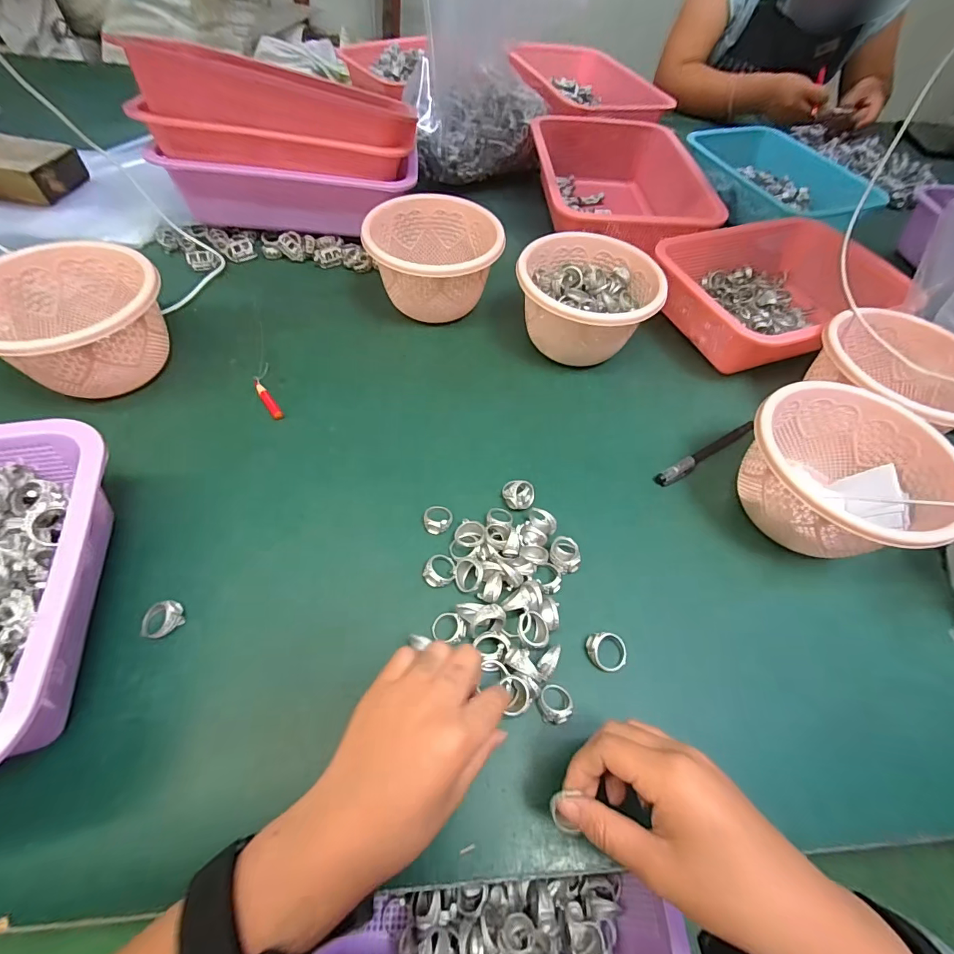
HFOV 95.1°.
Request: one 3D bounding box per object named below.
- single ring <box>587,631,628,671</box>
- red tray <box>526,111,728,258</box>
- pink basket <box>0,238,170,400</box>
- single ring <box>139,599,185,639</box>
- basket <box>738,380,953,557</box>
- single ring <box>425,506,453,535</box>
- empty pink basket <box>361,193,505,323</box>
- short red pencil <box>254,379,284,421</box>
[{"bbox_3d":[0.093,0.125,0.312,0.031,0.007,0.026,6,69,-13],"label":"single ring"},{"bbox_3d":[0.201,-0.426,0.654,0.232,0.099,0.286,5,58,-2],"label":"red tray"},{"bbox_3d":[-0.363,-0.138,0.404,0.147,0.085,0.139,-26,63,-19],"label":"pink basket"},{"bbox_3d":[-0.221,0.099,0.304,0.025,0.013,0.023,2,58,-3],"label":"single ring"},{"bbox_3d":[0.290,0.001,0.362,0.142,0.083,0.138,40,63,19],"label":"basket"},{"bbox_3d":[-0.032,0.034,0.365,0.023,0.013,0.027,1,58,-4],"label":"single ring"},{"bbox_3d":[-0.047,-0.239,0.486,0.140,0.078,0.130,-9,59,-10],"label":"empty pink basket"},{"bbox_3d":[-0.204,-0.075,0.426,0.010,0.006,0.054,-32,65,-21],"label":"short red pencil"}]

